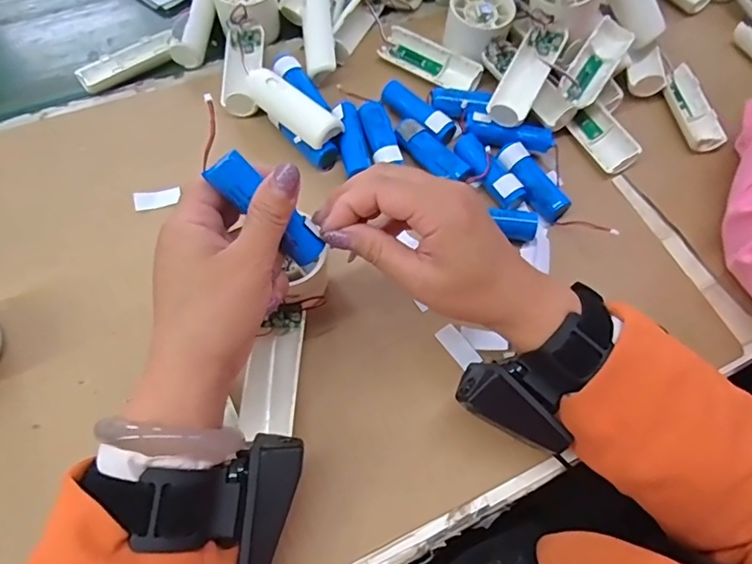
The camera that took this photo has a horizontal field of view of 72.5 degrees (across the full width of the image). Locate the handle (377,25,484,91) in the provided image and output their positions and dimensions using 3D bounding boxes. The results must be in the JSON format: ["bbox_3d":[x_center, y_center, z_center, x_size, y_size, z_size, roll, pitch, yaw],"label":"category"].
[{"bbox_3d":[0.050,-0.203,0.473,0.096,0.017,0.032,31,67,13],"label":"handle"}]

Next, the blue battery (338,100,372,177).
[{"bbox_3d":[-0.020,-0.117,0.427,0.024,0.023,0.068,-12,65,-8],"label":"blue battery"}]

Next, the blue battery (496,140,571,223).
[{"bbox_3d":[0.127,-0.082,0.420,0.023,0.018,0.073,-28,68,-15],"label":"blue battery"}]

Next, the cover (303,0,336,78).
[{"bbox_3d":[-0.053,-0.229,0.460,0.025,0.016,0.091,-6,80,-5],"label":"cover"}]

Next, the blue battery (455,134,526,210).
[{"bbox_3d":[0.092,-0.093,0.423,0.025,0.021,0.072,-30,69,-16],"label":"blue battery"}]

